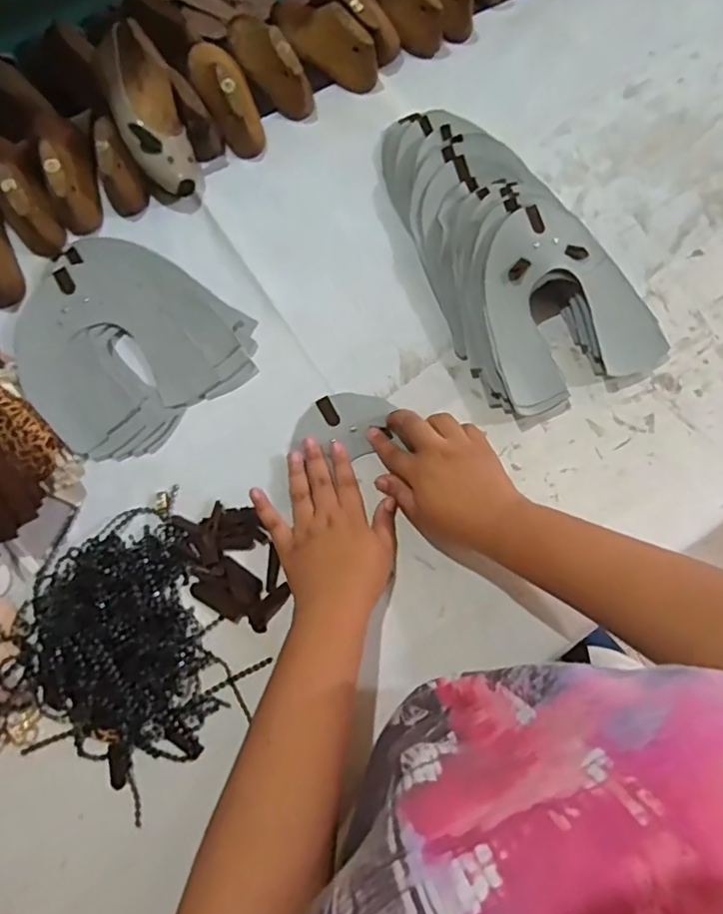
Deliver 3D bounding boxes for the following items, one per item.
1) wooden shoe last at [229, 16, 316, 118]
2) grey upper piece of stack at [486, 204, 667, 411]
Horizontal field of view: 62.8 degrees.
[{"bbox_3d":[-0.099,-0.404,0.602,0.032,0.060,0.131,-35,77,-11],"label":"wooden shoe last"},{"bbox_3d":[0.178,-0.138,0.527,0.153,0.064,0.156,-22,75,-8],"label":"grey upper piece of stack"}]

